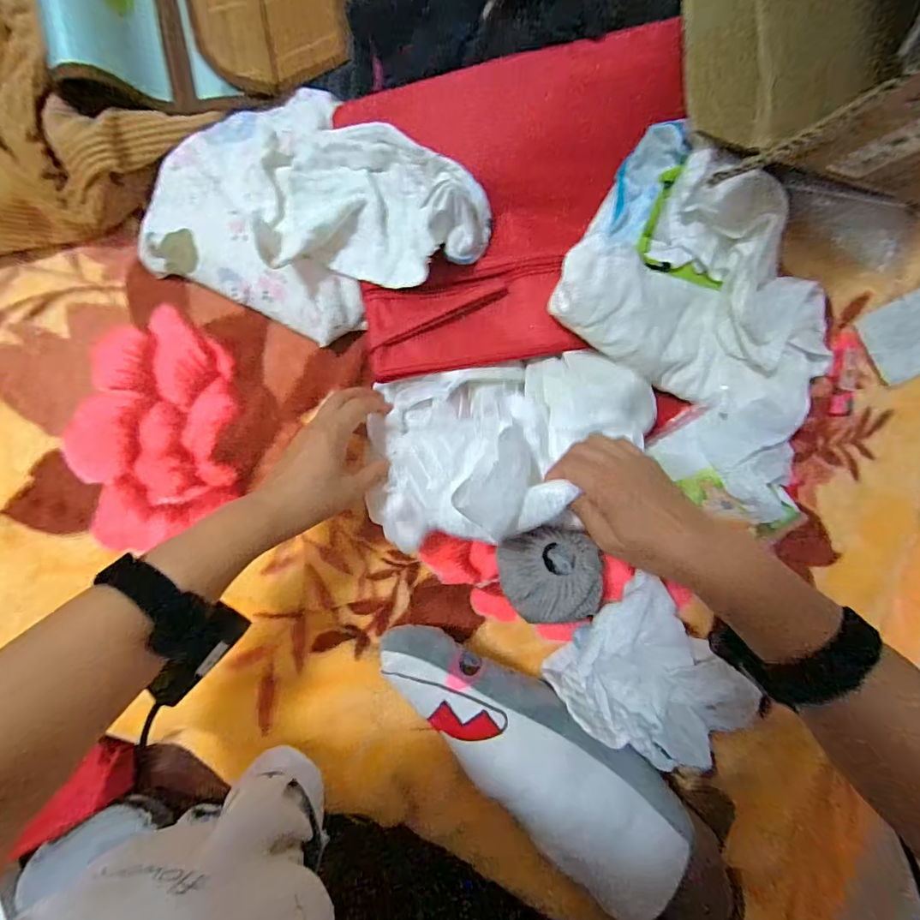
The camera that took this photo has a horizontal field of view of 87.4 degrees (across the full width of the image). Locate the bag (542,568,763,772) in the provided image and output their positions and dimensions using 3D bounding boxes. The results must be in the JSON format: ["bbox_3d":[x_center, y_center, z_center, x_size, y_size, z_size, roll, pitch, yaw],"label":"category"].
[{"bbox_3d":[0.181,0.197,0.416,0.167,0.066,0.122,39,86,2],"label":"bag"}]

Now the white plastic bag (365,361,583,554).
[{"bbox_3d":[-0.006,-0.009,0.382,0.153,0.123,0.138,-12,90,0],"label":"white plastic bag"}]

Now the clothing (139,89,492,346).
[{"bbox_3d":[-0.130,-0.229,0.429,0.301,0.068,0.213,24,86,1],"label":"clothing"}]

